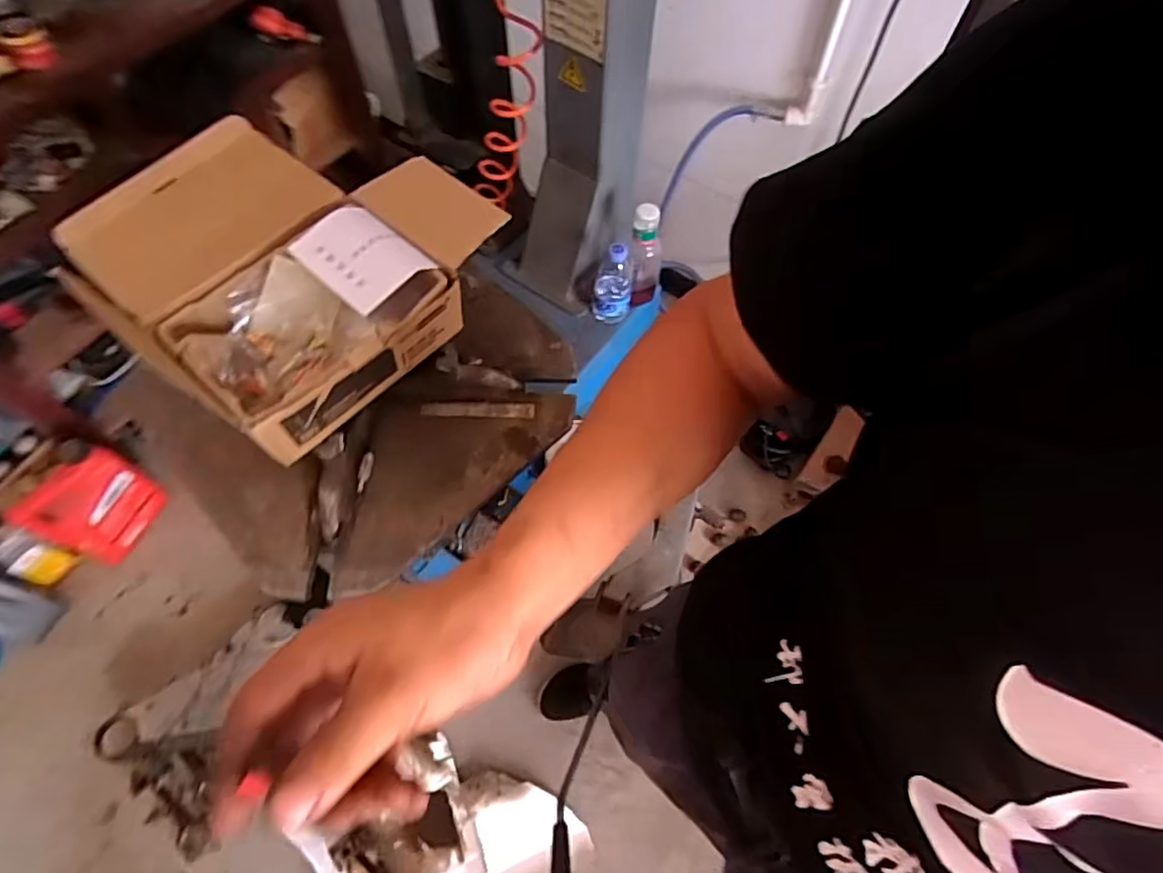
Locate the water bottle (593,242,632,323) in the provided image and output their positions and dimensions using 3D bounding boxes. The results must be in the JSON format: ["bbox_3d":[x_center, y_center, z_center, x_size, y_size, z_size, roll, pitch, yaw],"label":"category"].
[{"bbox_3d":[0.057,-0.278,1.118,0.070,0.153,0.056,11,63,4],"label":"water bottle"}]

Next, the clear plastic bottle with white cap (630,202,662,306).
[{"bbox_3d":[0.113,-0.313,1.100,0.059,0.200,0.060,9,63,3],"label":"clear plastic bottle with white cap"}]

